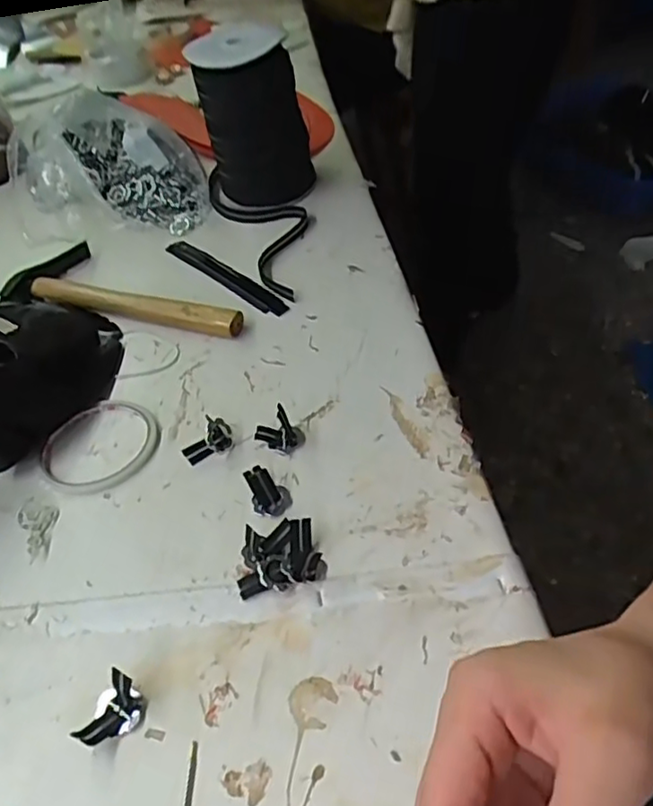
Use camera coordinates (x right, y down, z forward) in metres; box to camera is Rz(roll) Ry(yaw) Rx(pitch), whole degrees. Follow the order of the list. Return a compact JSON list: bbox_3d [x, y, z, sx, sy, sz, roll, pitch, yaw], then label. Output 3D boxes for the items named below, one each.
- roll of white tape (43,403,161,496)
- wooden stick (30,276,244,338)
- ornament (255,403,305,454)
[{"bbox_3d":[-0.165,0.030,0.473,0.084,0.006,0.079,-36,52,-25],"label":"roll of white tape"},{"bbox_3d":[-0.174,-0.087,0.578,0.213,0.022,0.025,11,49,18],"label":"wooden stick"},{"bbox_3d":[-0.034,0.016,0.455,0.033,0.032,0.022,-13,46,-5],"label":"ornament"}]

